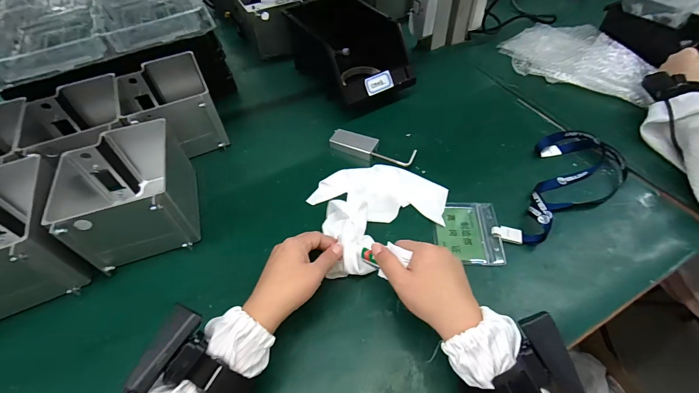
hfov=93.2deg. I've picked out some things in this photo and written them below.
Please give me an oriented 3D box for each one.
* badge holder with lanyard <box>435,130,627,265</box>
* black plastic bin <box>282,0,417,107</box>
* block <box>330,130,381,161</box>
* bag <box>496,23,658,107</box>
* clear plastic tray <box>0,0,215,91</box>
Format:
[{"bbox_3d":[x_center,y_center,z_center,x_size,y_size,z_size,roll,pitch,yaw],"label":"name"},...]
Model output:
[{"bbox_3d":[0.265,-0.008,0.470,0.315,0.029,0.117,-28,55,-18],"label":"badge holder with lanyard"},{"bbox_3d":[-0.006,-0.280,0.646,0.152,0.112,0.257,-27,55,-17],"label":"black plastic bin"},{"bbox_3d":[0.006,-0.088,0.559,0.078,0.019,0.038,20,56,19],"label":"block"},{"bbox_3d":[0.481,-0.308,0.702,0.286,0.032,0.226,30,59,24],"label":"bag"},{"bbox_3d":[-0.527,-0.410,0.701,0.360,0.045,0.505,-24,54,-16],"label":"clear plastic tray"}]

